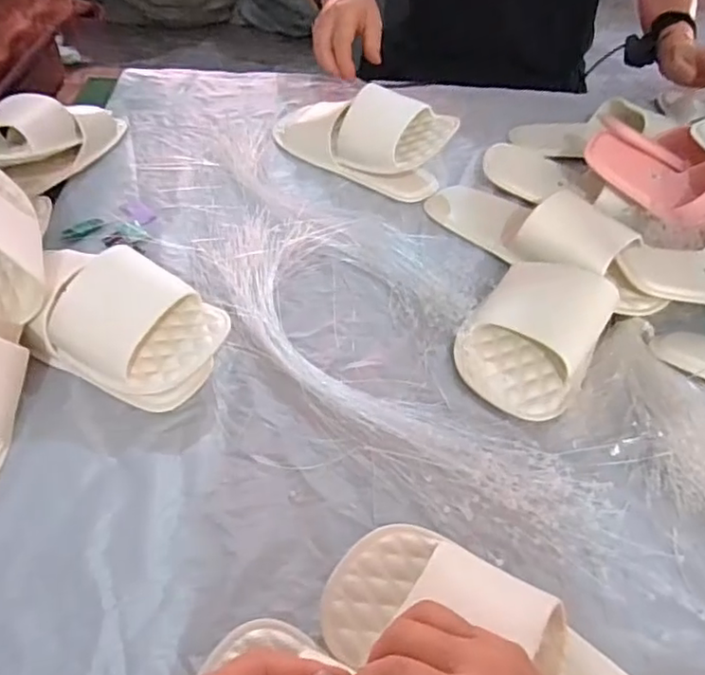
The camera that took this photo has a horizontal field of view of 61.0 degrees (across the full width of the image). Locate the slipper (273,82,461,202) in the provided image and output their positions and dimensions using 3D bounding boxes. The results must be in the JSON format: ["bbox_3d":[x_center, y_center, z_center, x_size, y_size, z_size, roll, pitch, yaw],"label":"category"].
[{"bbox_3d":[0.001,-0.254,0.698,0.228,0.090,0.091,27,52,18],"label":"slipper"}]

